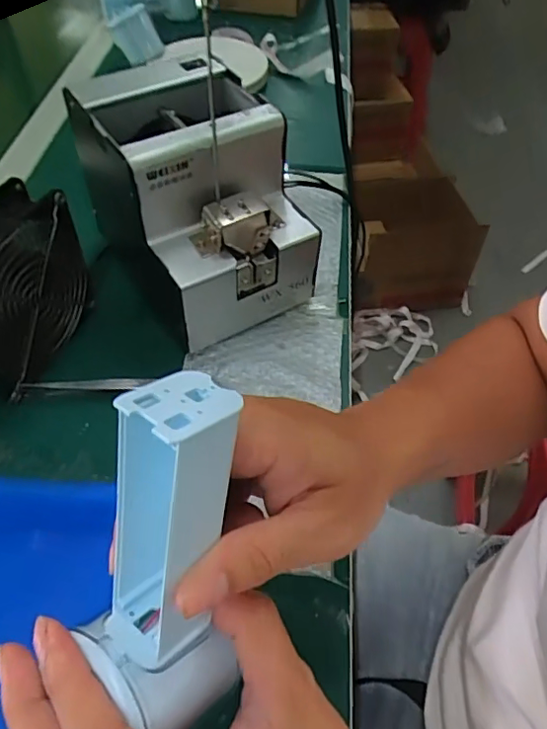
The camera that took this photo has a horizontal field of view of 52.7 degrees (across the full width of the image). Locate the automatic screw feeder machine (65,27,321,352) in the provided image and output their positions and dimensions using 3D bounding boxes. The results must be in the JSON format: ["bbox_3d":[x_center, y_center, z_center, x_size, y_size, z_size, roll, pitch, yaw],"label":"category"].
[{"bbox_3d":[-0.065,-0.138,0.448,0.130,0.131,0.185,-23,55,-18],"label":"automatic screw feeder machine"}]

